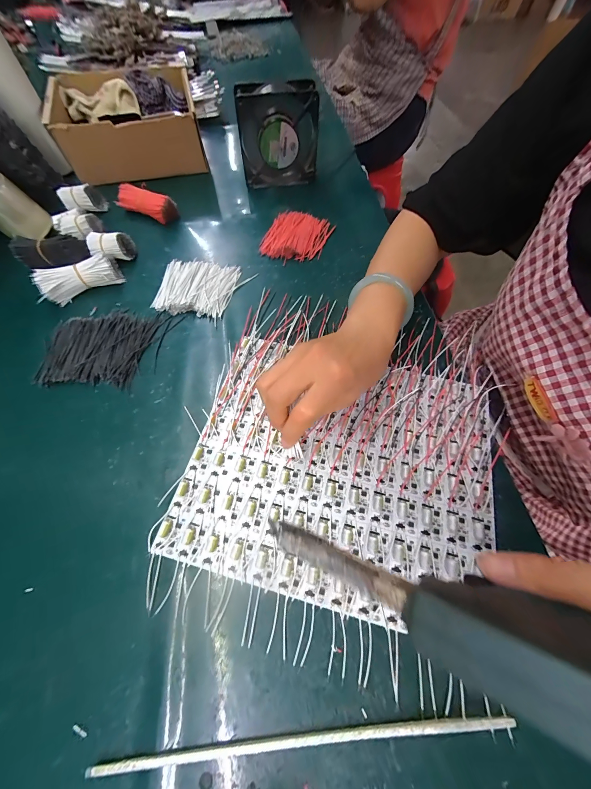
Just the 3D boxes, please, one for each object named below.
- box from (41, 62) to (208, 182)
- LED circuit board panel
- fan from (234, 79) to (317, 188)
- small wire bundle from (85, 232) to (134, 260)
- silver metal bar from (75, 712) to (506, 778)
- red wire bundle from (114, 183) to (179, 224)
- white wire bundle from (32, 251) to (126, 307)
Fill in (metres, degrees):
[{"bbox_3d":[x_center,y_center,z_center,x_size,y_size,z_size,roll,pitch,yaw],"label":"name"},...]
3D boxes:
[{"bbox_3d":[-0.276,-0.456,0.477,0.214,0.078,0.163,-13,65,-7],"label":"box"},{"bbox_3d":[0.043,0.064,0.278,0.285,0.008,0.238,14,64,6],"label":"LED circuit board panel"},{"bbox_3d":[-0.027,-0.398,0.445,0.120,0.123,0.034,-12,64,-7],"label":"fan"},{"bbox_3d":[-0.258,-0.204,0.395,0.053,0.035,0.034,-8,64,-5],"label":"small wire bundle"},{"bbox_3d":[0.007,0.235,0.191,0.278,0.011,0.008,-4,64,-3],"label":"silver metal bar"},{"bbox_3d":[-0.229,-0.296,0.438,0.088,0.038,0.034,19,65,8],"label":"red wire bundle"},{"bbox_3d":[-0.281,-0.153,0.368,0.093,0.035,0.036,-30,68,-15],"label":"white wire bundle"}]

